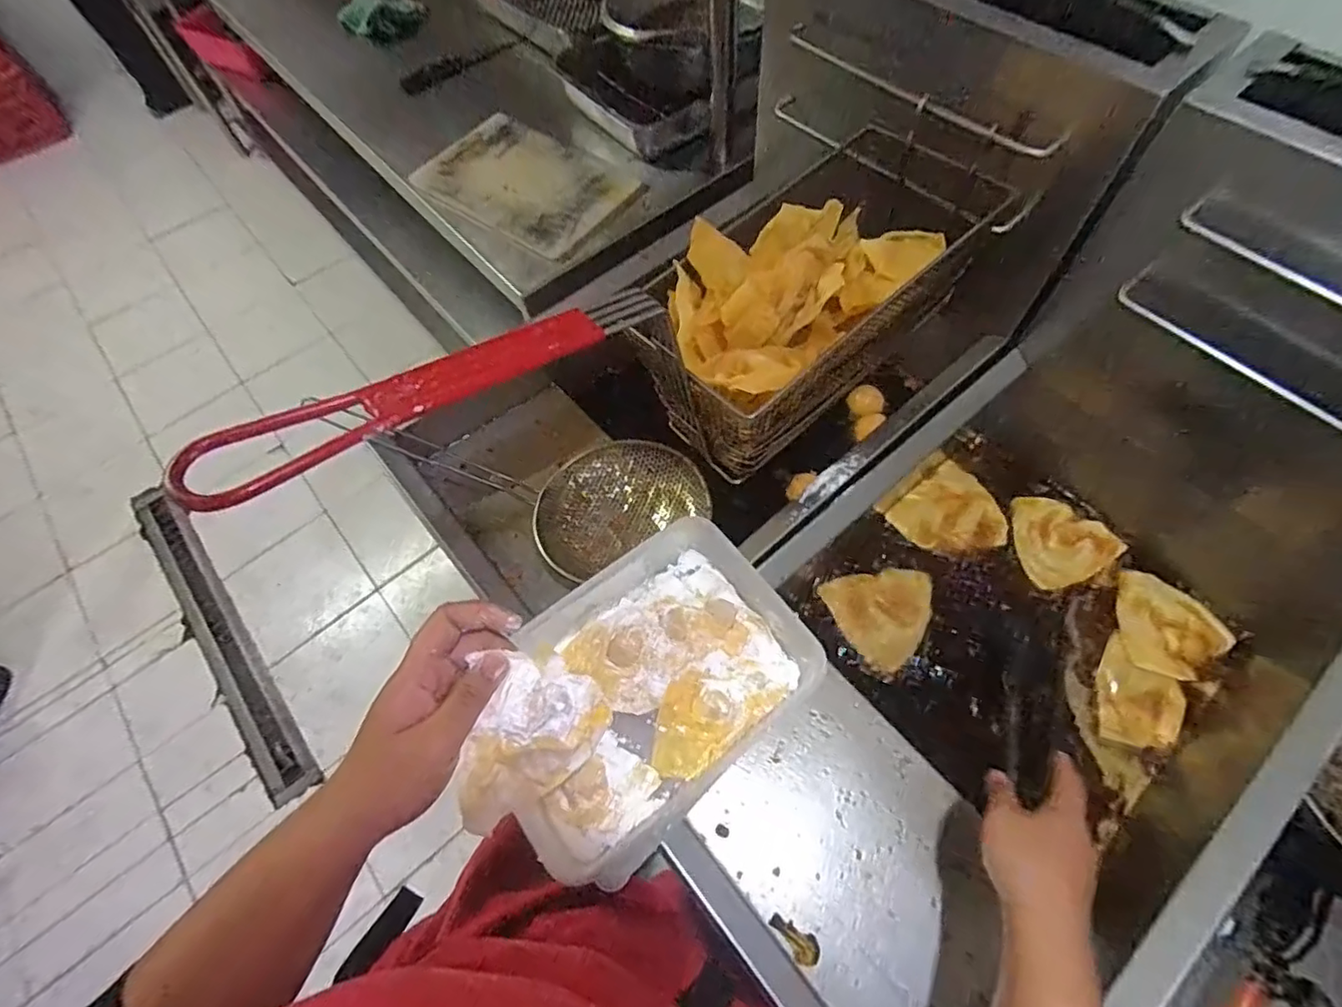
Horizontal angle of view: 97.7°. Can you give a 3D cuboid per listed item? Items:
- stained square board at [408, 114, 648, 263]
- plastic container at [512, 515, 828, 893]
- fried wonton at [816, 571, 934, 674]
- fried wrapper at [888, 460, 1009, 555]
[{"bbox_3d":[-0.212,-0.466,0.844,0.299,0.024,0.198,35,70,17],"label":"stained square board"},{"bbox_3d":[-0.016,0.140,0.455,0.242,0.070,0.170,-39,67,-16],"label":"plastic container"},{"bbox_3d":[0.241,0.117,0.643,0.117,0.014,0.109,-23,63,-9],"label":"fried wonton"},{"bbox_3d":[0.336,0.016,0.696,0.120,0.004,0.107,-36,66,-15],"label":"fried wrapper"}]

